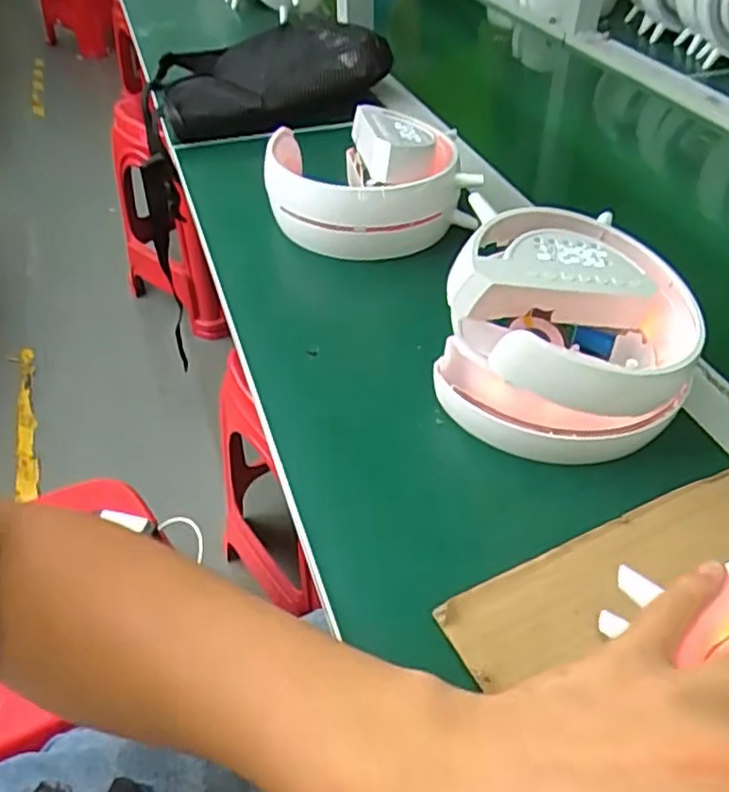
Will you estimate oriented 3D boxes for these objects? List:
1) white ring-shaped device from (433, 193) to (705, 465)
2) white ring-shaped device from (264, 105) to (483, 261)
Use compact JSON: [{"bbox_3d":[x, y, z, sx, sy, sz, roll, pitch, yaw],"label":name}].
[{"bbox_3d":[0.127,-0.046,0.417,0.147,0.077,0.161,11,45,14],"label":"white ring-shaped device"},{"bbox_3d":[-0.002,-0.184,0.583,0.159,0.075,0.135,-20,46,-18],"label":"white ring-shaped device"}]

